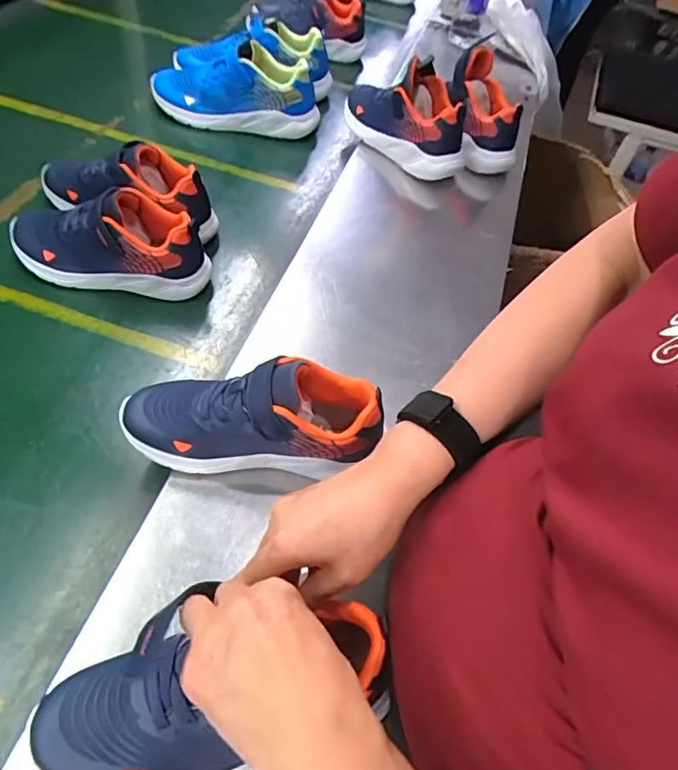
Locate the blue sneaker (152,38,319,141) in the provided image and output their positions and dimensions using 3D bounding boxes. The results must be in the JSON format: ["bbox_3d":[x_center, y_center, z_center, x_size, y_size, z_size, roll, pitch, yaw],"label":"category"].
[{"bbox_3d":[-0.169,-0.489,0.866,0.268,0.107,0.106,7,53,-5],"label":"blue sneaker"}]

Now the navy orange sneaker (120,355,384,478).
[{"bbox_3d":[-0.078,0.022,0.460,0.218,0.088,0.075,5,53,-6],"label":"navy orange sneaker"}]

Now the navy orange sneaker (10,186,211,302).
[{"bbox_3d":[-0.276,-0.168,0.627,0.235,0.105,0.086,5,52,3],"label":"navy orange sneaker"}]

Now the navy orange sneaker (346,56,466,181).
[{"bbox_3d":[0.104,-0.416,0.812,0.098,0.143,0.226,-25,62,-25],"label":"navy orange sneaker"}]

